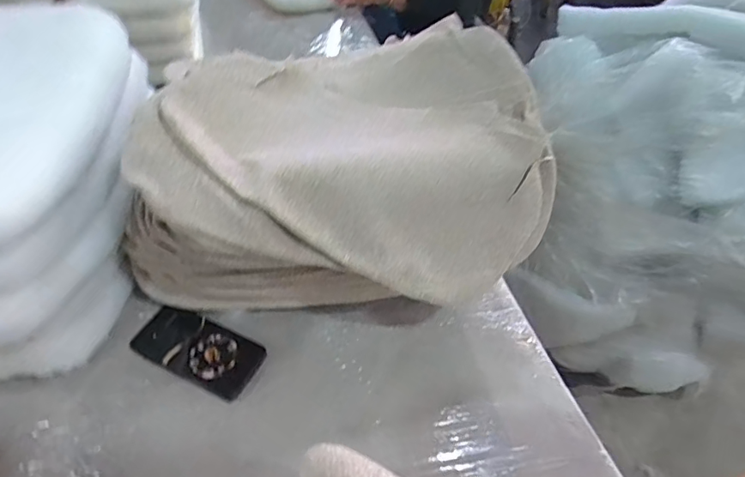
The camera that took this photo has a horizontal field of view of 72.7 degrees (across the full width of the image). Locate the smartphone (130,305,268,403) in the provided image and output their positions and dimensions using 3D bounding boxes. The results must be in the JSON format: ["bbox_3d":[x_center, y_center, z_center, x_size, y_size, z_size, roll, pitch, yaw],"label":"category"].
[{"bbox_3d":[-0.224,0.140,0.650,0.164,0.010,0.081,22,51,18],"label":"smartphone"}]

